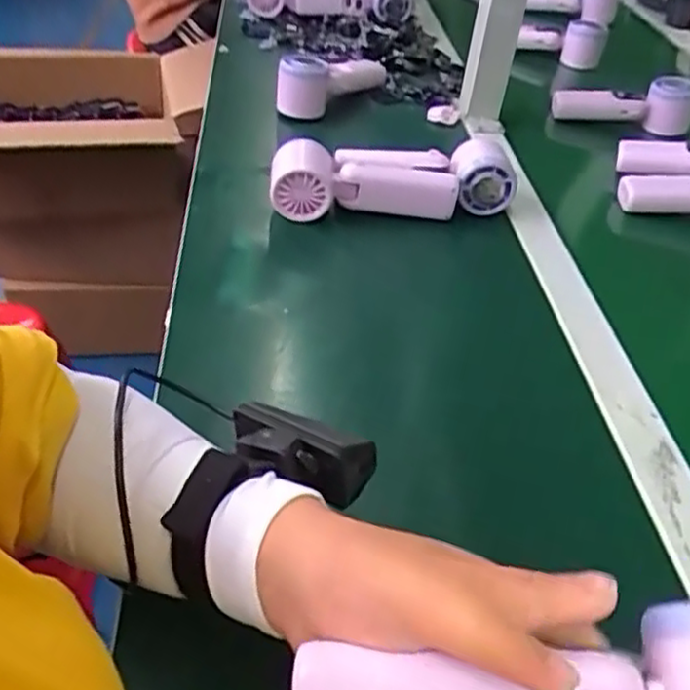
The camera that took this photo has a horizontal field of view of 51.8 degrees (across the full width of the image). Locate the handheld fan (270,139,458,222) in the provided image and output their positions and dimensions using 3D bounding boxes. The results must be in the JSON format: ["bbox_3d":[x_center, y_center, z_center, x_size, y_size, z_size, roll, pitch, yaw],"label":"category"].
[{"bbox_3d":[0.017,-0.142,0.660,0.169,0.066,0.059,3,40,-3],"label":"handheld fan"}]

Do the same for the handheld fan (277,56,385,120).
[{"bbox_3d":[-0.014,-0.325,0.857,0.056,0.060,0.167,25,43,22],"label":"handheld fan"}]

